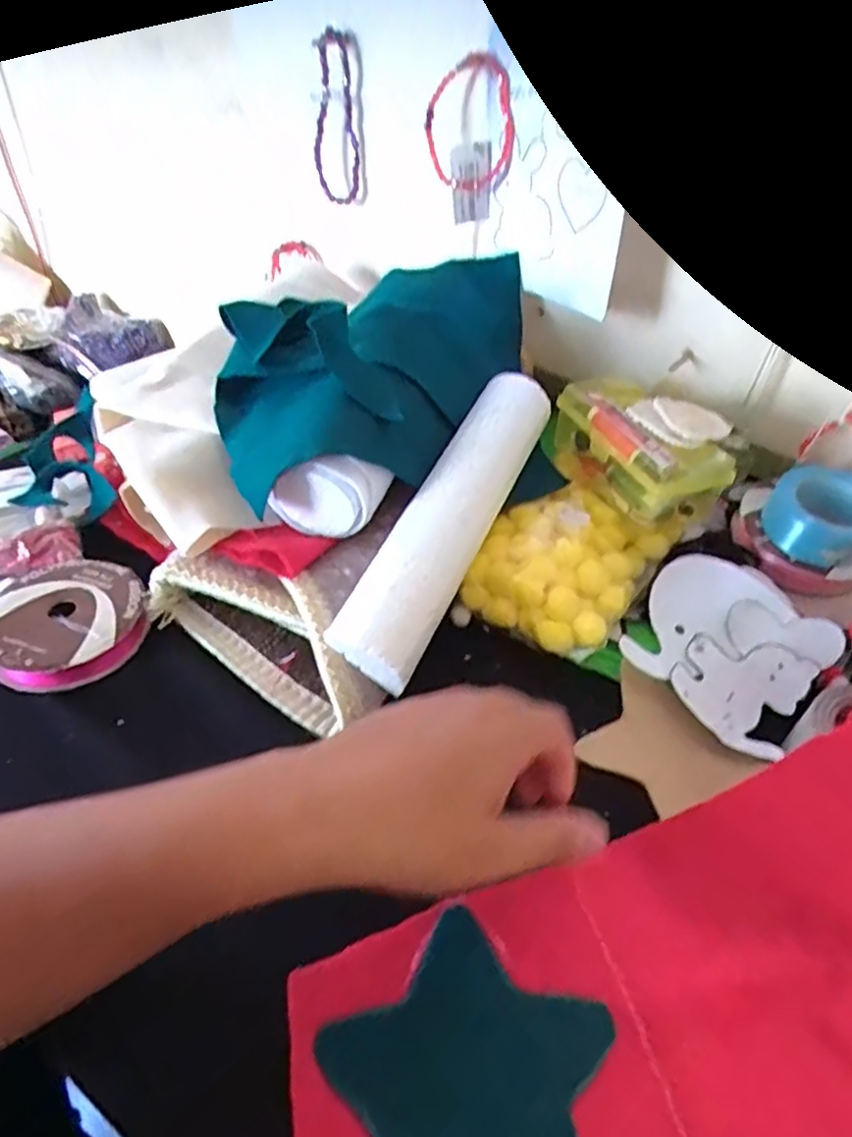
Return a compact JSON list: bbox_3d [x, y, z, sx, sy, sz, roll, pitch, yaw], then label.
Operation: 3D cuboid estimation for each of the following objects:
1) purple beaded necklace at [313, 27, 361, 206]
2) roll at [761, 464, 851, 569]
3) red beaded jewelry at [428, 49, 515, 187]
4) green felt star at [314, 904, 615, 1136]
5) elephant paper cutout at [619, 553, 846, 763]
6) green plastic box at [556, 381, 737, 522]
[{"bbox_3d":[-0.081,-0.387,0.577,0.041,0.124,0.024,-8,49,-2],"label":"purple beaded necklace"},{"bbox_3d":[0.270,-0.036,0.451,0.059,0.037,0.070,-33,55,-28],"label":"roll"},{"bbox_3d":[0.034,-0.341,0.512,0.067,0.085,0.017,-5,32,14],"label":"red beaded jewelry"},{"bbox_3d":[0.021,0.205,0.268,0.111,0.004,0.111,-16,46,-15],"label":"green felt star"},{"bbox_3d":[0.185,0.045,0.407,0.104,0.009,0.112,34,65,21],"label":"elephant paper cutout"},{"bbox_3d":[0.149,-0.089,0.475,0.067,0.050,0.128,-16,49,-15],"label":"green plastic box"}]

